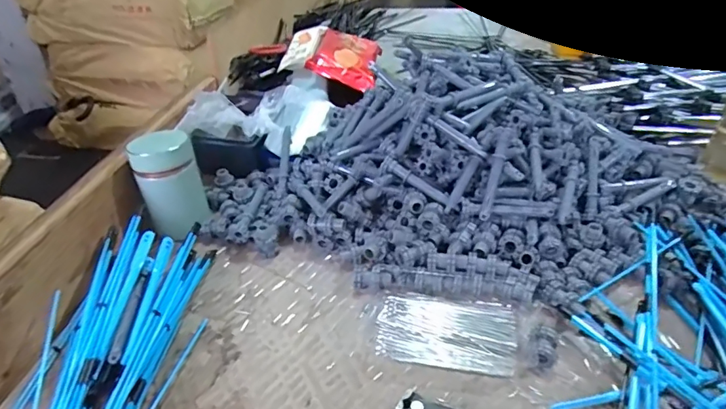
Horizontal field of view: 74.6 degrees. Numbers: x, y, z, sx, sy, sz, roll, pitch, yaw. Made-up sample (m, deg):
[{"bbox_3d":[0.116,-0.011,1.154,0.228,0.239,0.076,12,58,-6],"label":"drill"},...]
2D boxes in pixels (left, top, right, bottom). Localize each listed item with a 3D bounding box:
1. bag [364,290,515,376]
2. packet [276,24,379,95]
[{"bbox_3d":[0.071,0.116,0.443,0.136,0.010,0.077,4,38,10],"label":"bag"},{"bbox_3d":[-0.050,-0.255,0.808,0.163,0.045,0.153,7,38,14],"label":"packet"}]

